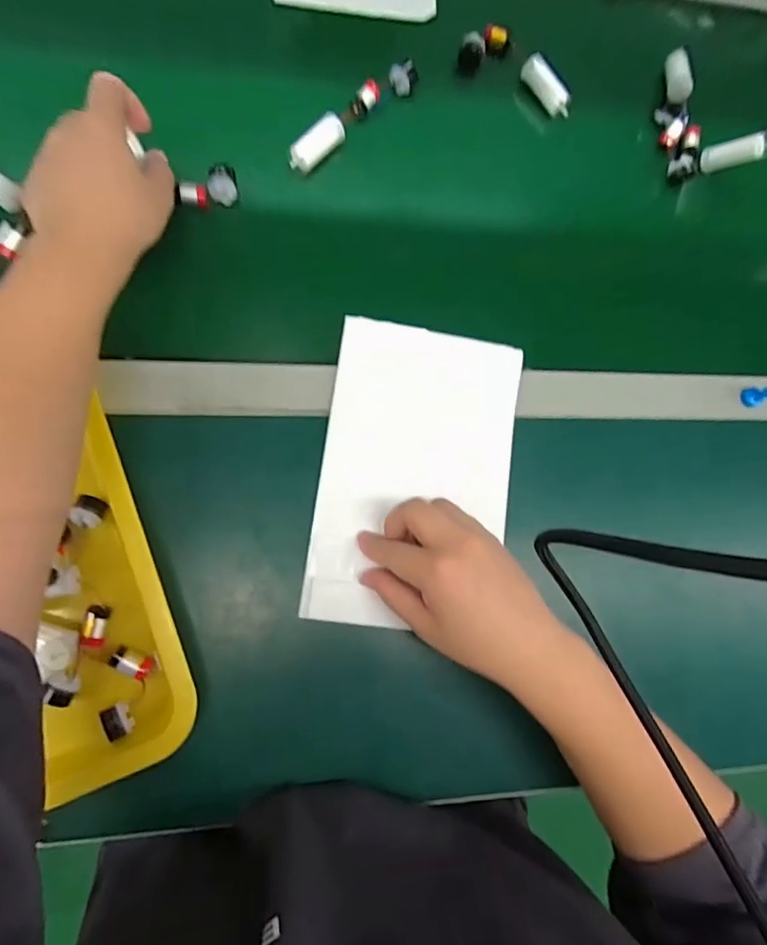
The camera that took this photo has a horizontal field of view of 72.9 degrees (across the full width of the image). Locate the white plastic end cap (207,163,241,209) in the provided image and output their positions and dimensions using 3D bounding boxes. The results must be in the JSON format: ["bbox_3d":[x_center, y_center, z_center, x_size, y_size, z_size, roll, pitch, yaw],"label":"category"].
[{"bbox_3d":[-0.131,-0.232,0.422,0.024,0.012,0.031,-17,109,-11],"label":"white plastic end cap"}]

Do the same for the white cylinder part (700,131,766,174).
[{"bbox_3d":[0.328,-0.299,0.487,0.018,0.056,0.022,16,84,-48],"label":"white cylinder part"}]

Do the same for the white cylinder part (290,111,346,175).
[{"bbox_3d":[-0.056,-0.275,0.440,0.021,0.025,0.055,43,83,-3],"label":"white cylinder part"}]

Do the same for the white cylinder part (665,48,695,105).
[{"bbox_3d":[0.284,-0.385,0.501,0.016,0.017,0.065,5,73,-6],"label":"white cylinder part"}]

